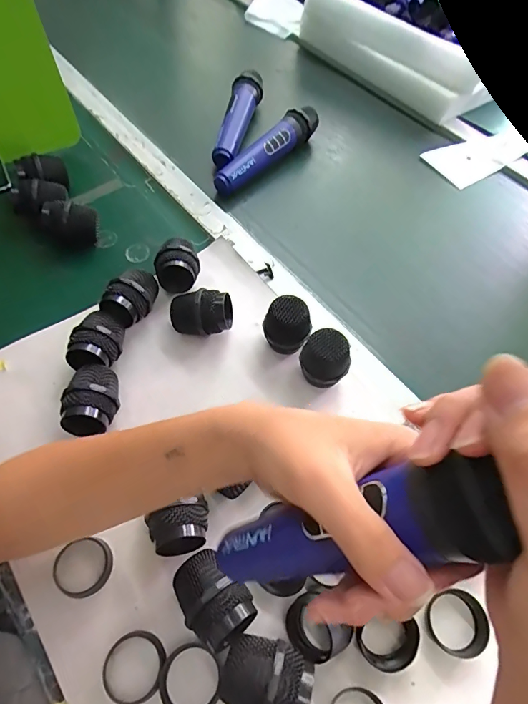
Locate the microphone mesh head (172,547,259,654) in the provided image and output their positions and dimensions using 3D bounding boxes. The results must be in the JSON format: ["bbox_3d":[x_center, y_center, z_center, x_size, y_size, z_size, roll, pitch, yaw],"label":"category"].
[{"bbox_3d":[-0.039,0.183,0.309,0.060,0.048,0.042,41,65,19],"label":"microphone mesh head"}]

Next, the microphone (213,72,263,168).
[{"bbox_3d":[-0.039,-0.352,0.623,0.040,0.046,0.176,11,59,3],"label":"microphone"}]

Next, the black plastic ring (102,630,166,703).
[{"bbox_3d":[-0.095,0.229,0.302,0.042,0.004,0.044,2,59,-3],"label":"black plastic ring"}]

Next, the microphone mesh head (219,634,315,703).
[{"bbox_3d":[0.002,0.222,0.285,0.059,0.047,0.045,22,61,9],"label":"microphone mesh head"}]

